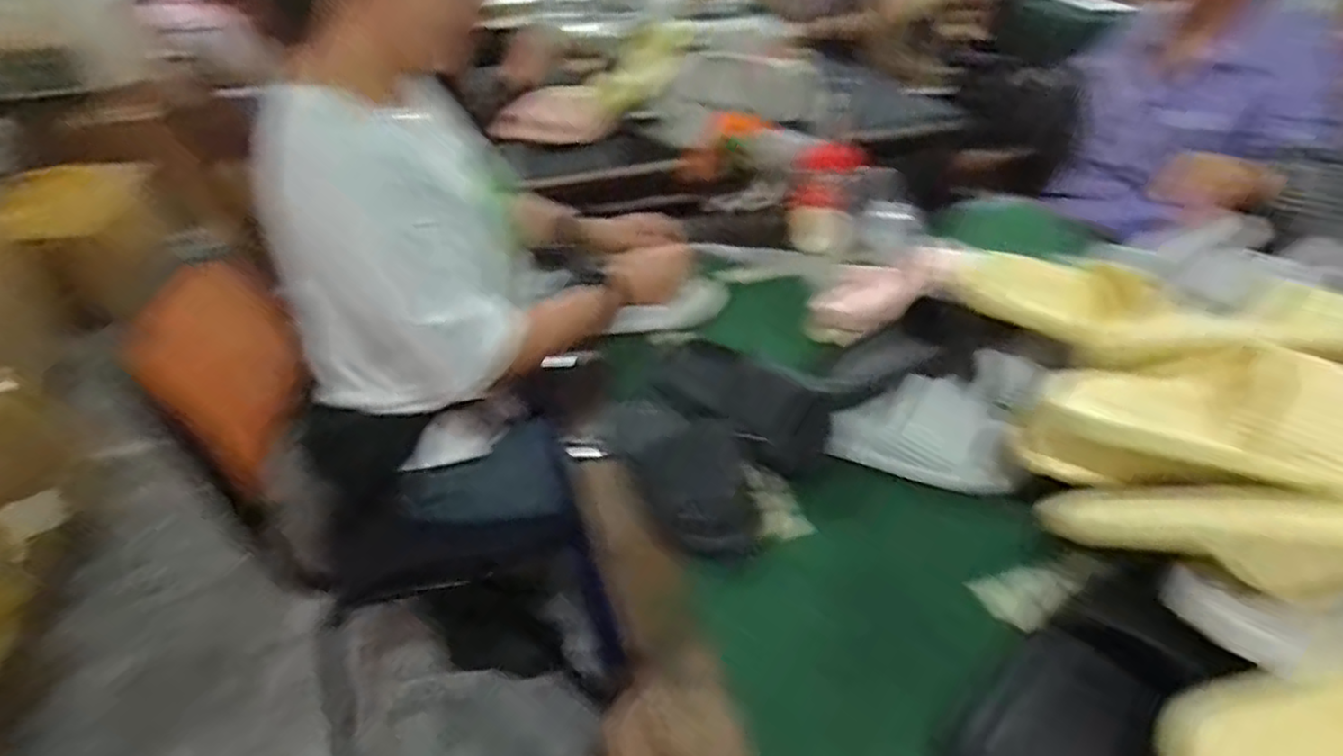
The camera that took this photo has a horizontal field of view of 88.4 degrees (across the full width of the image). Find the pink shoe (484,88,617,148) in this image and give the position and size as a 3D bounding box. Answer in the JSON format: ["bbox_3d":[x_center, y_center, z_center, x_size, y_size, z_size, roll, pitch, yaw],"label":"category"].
[{"bbox_3d":[-0.231,-0.505,1.346,0.236,0.097,0.058,-10,36,-8],"label":"pink shoe"}]

